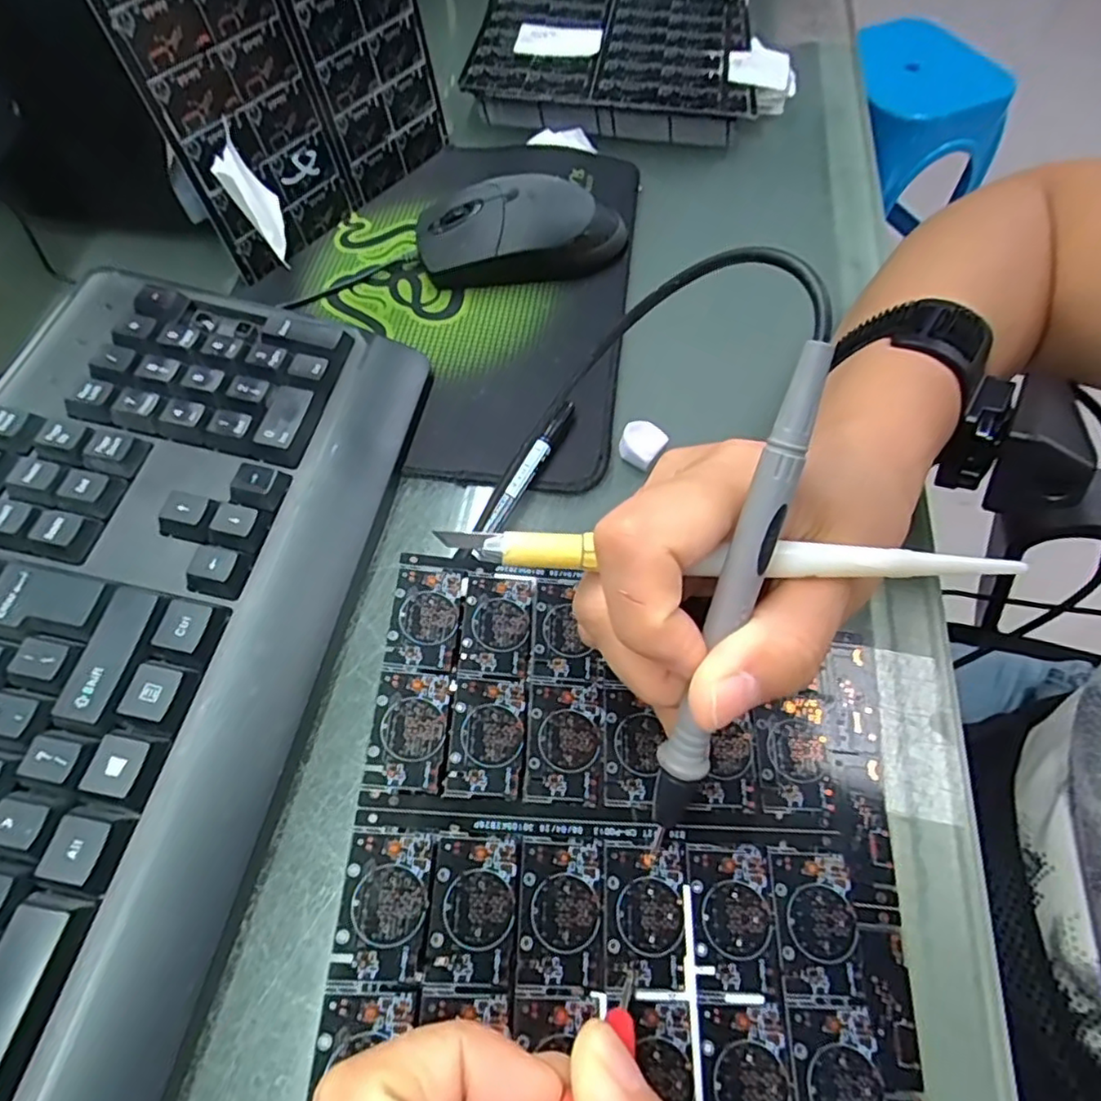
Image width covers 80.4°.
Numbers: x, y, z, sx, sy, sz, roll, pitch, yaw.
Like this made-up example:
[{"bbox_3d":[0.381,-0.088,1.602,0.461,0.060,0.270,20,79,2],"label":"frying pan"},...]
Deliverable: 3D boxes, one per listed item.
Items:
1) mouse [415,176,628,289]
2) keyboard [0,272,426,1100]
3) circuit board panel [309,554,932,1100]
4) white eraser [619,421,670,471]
[{"bbox_3d":[-0.014,-0.175,0.355,0.114,0.037,0.055,-2,61,-2],"label":"mouse"},{"bbox_3d":[-0.176,0.076,0.212,0.155,0.044,0.424,10,61,4],"label":"keyboard"},{"bbox_3d":[0.022,0.088,0.188,0.156,0.008,0.173,7,61,-2],"label":"circuit board panel"},{"bbox_3d":[0.042,-0.049,0.303,0.020,0.011,0.018,35,66,17],"label":"white eraser"}]

